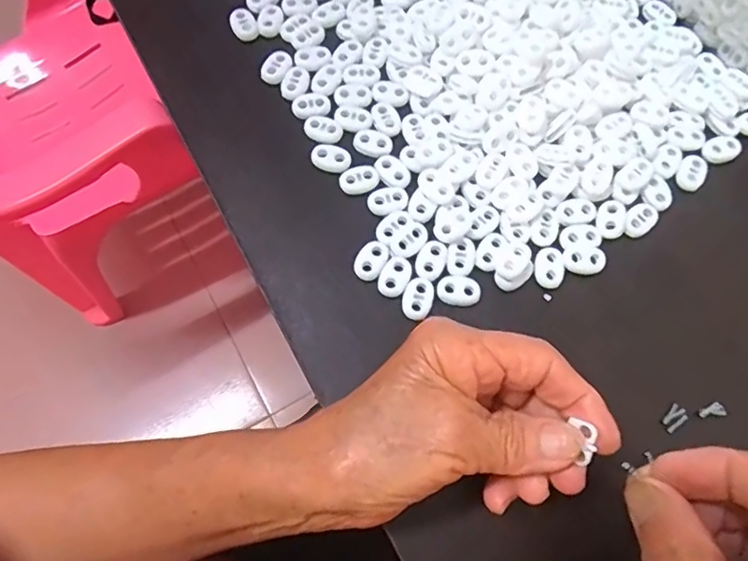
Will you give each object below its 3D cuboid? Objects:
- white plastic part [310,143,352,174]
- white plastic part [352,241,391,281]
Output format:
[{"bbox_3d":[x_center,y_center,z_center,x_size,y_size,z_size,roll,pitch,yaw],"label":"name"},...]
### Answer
[{"bbox_3d":[-0.024,-0.071,0.307,0.022,0.004,0.017,20,71,6],"label":"white plastic part"},{"bbox_3d":[-0.001,-0.011,0.286,0.015,0.004,0.022,31,73,9],"label":"white plastic part"}]

